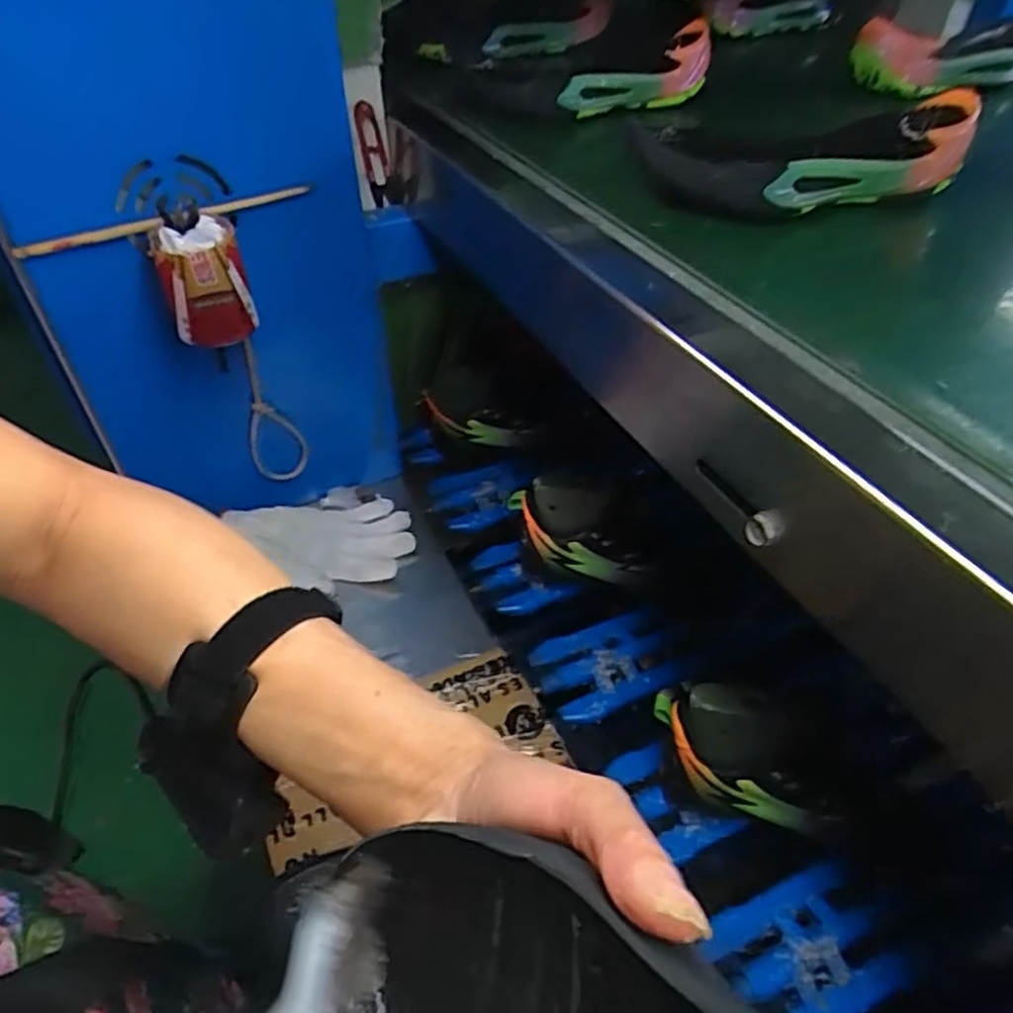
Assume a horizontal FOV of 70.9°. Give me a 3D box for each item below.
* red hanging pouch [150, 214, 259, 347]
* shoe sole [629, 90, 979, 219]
[{"bbox_3d":[-0.245,-0.179,0.583,0.063,0.091,0.052,-15,43,-15],"label":"red hanging pouch"},{"bbox_3d":[0.203,-0.237,0.483,0.234,0.048,0.077,-13,43,-13],"label":"shoe sole"}]

